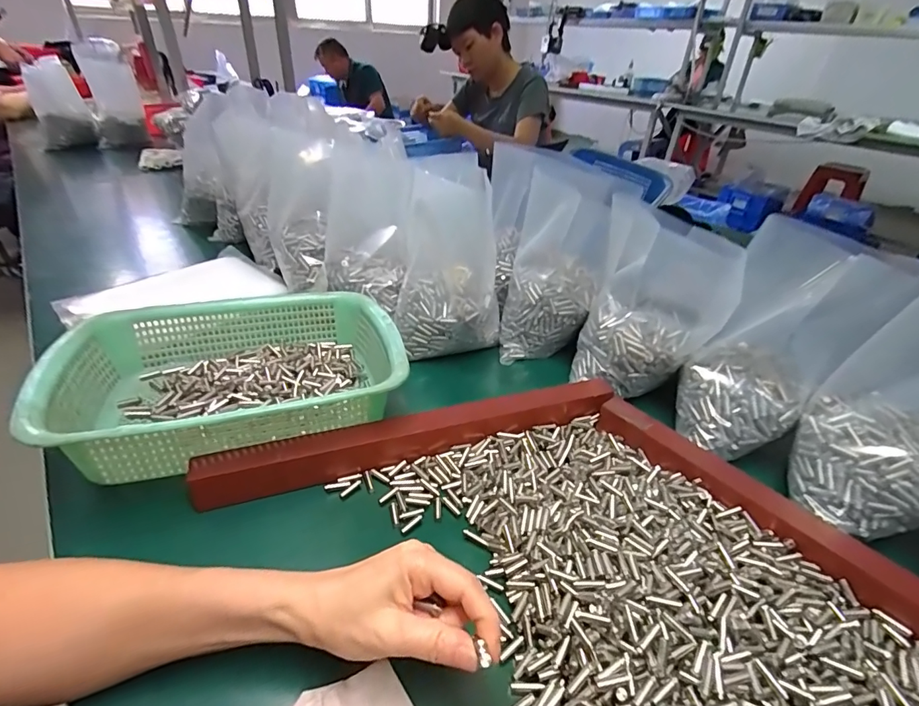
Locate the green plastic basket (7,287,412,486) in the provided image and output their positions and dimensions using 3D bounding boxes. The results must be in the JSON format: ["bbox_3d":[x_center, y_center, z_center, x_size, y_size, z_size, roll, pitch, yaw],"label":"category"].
[{"bbox_3d":[-0.213,0.016,0.455,0.295,0.088,0.226,-12,38,-20],"label":"green plastic basket"}]

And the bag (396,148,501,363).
[{"bbox_3d":[-0.009,-0.120,0.558,0.123,0.220,0.130,4,36,2],"label":"bag"}]

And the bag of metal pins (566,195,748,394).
[{"bbox_3d":[0.206,-0.051,0.495,0.124,0.179,0.097,10,36,10],"label":"bag of metal pins"}]

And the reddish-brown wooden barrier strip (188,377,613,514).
[{"bbox_3d":[-0.031,0.074,0.432,0.395,0.036,0.031,-10,38,-18],"label":"reddish-brown wooden barrier strip"}]

